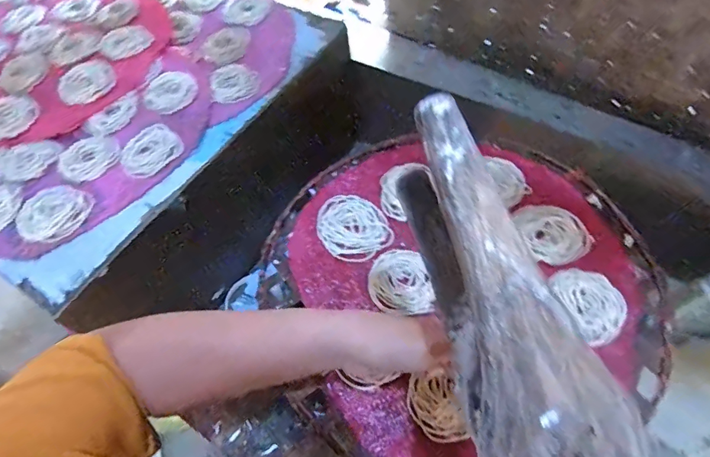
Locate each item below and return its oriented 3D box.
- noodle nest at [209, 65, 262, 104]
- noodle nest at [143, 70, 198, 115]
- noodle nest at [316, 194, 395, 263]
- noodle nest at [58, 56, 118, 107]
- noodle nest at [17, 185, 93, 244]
[{"bbox_3d":[-0.160,-0.195,0.582,0.061,0.005,0.069,-17,61,-7],"label":"noodle nest"},{"bbox_3d":[-0.243,-0.181,0.576,0.066,0.006,0.077,-15,60,-6],"label":"noodle nest"},{"bbox_3d":[-0.003,-0.002,0.486,0.074,0.008,0.084,-33,64,-15],"label":"noodle nest"},{"bbox_3d":[-0.363,-0.199,0.591,0.075,0.004,0.074,-37,65,-17],"label":"noodle nest"},{"bbox_3d":[-0.334,-0.017,0.484,0.073,0.007,0.072,-1,60,2],"label":"noodle nest"}]

